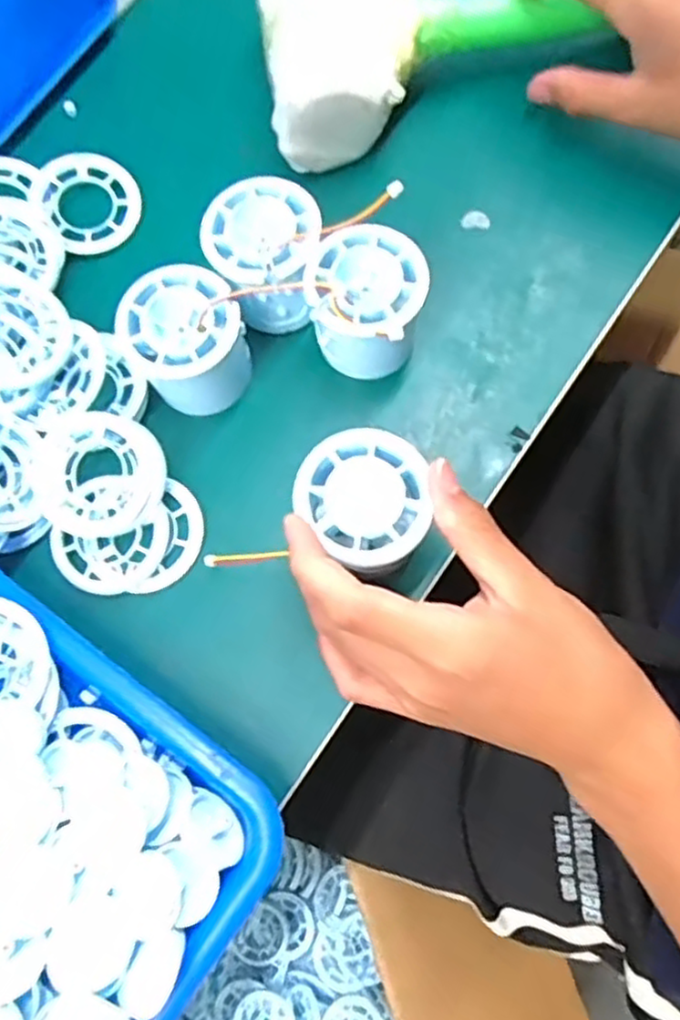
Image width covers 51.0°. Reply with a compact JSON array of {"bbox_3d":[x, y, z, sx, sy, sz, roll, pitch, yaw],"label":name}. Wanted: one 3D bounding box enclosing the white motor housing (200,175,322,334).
[{"bbox_3d":[-0.036,-0.122,0.355,0.053,0.053,0.059,-14,75,0],"label":"white motor housing"}]

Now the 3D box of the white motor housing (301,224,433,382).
[{"bbox_3d":[0.013,-0.098,0.346,0.053,0.055,0.052,-1,76,3],"label":"white motor housing"}]

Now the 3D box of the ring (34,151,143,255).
[{"bbox_3d":[-0.140,-0.172,0.395,0.054,0.010,0.060,-28,76,-4],"label":"ring"}]

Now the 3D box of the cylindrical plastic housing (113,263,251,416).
[{"bbox_3d":[-0.073,-0.080,0.345,0.054,0.048,0.054,-1,76,3],"label":"cylindrical plastic housing"}]

